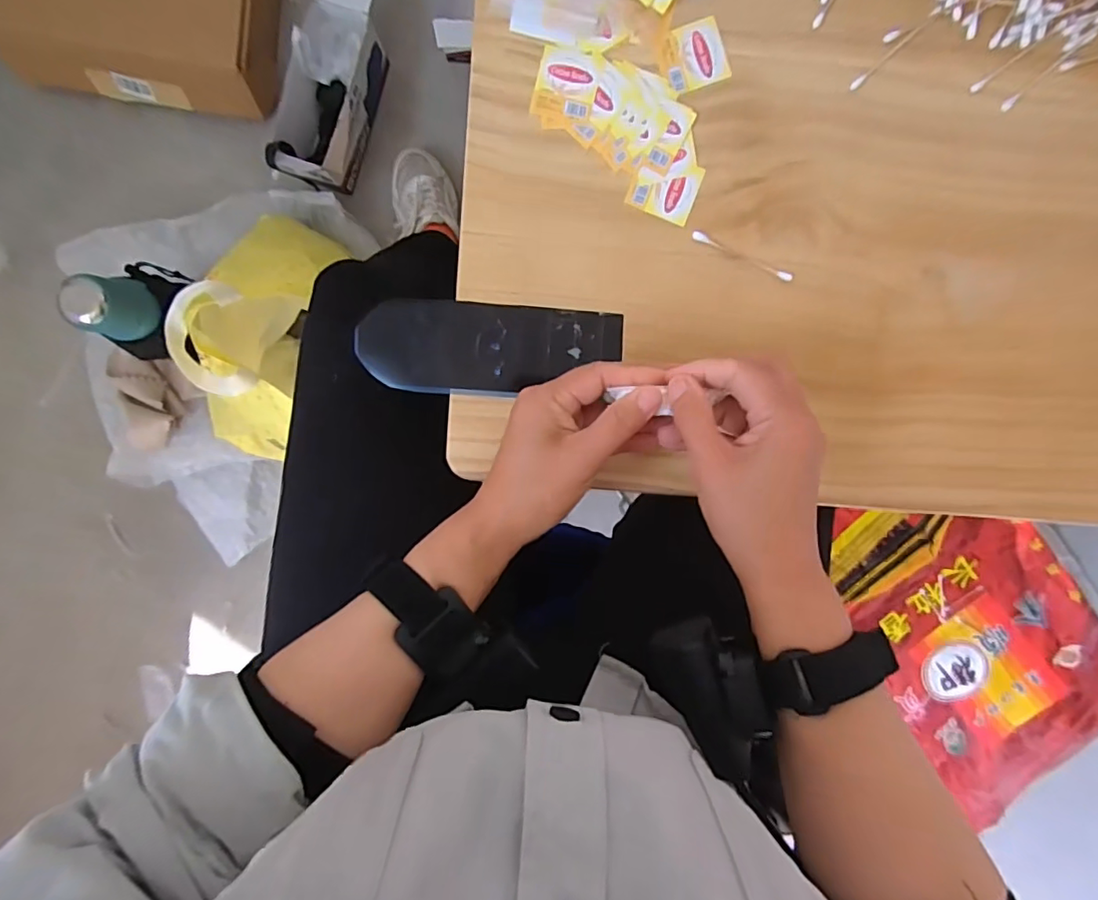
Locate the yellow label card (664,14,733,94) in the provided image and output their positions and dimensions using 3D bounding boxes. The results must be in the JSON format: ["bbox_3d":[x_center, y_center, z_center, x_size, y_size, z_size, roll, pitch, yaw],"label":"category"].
[{"bbox_3d":[0.095,-0.255,0.348,0.040,0.004,0.039,-18,96,-1],"label":"yellow label card"}]

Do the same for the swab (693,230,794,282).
[{"bbox_3d":[0.128,-0.128,0.356,0.072,0.004,0.007,23,94,-5],"label":"swab"}]

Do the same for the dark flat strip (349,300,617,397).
[{"bbox_3d":[-0.041,-0.067,0.364,0.173,0.006,0.061,4,99,0],"label":"dark flat strip"}]

